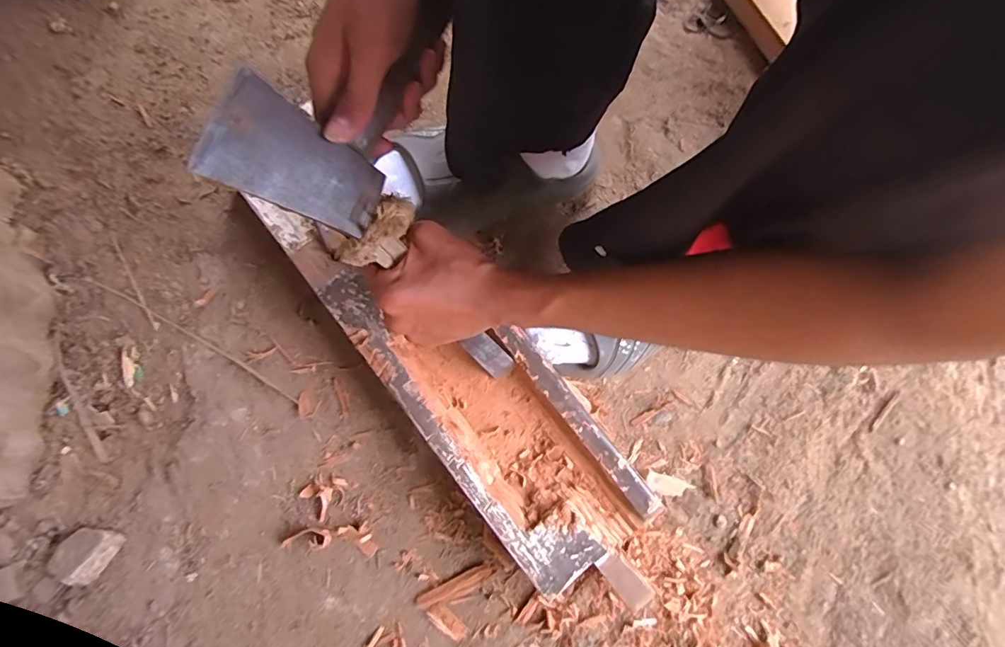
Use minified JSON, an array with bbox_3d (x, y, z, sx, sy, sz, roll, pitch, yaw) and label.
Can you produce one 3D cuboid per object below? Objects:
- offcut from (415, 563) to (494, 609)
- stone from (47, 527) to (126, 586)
[{"bbox_3d":[-0.047,0.259,0.465,0.077,0.005,0.017,-24,79,-7],"label":"offcut"},{"bbox_3d":[-0.407,0.223,0.460,0.054,0.028,0.049,18,77,3],"label":"stone"}]

